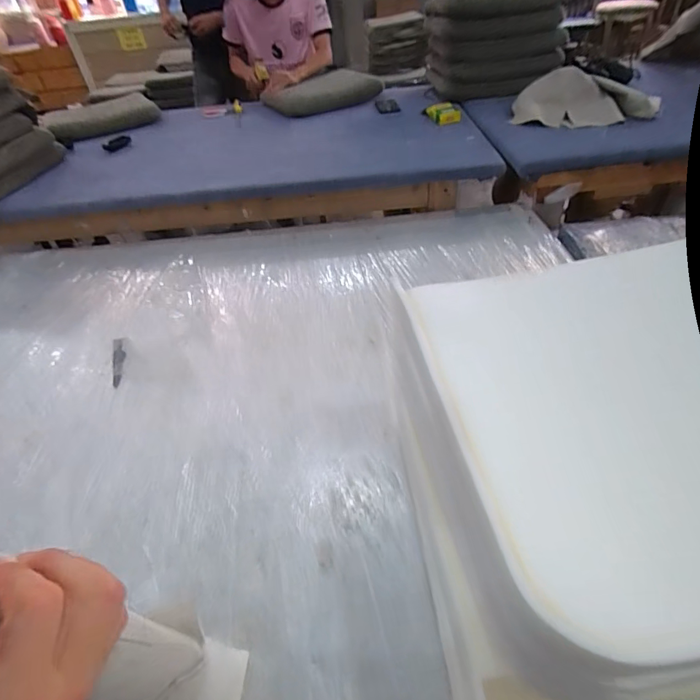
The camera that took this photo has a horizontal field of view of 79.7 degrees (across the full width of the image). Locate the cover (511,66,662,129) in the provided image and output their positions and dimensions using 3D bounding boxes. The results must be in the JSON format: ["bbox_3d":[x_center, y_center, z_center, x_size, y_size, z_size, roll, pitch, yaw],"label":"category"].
[{"bbox_3d":[0.746,-0.790,1.318,0.434,0.118,0.192,12,46,19],"label":"cover"}]

